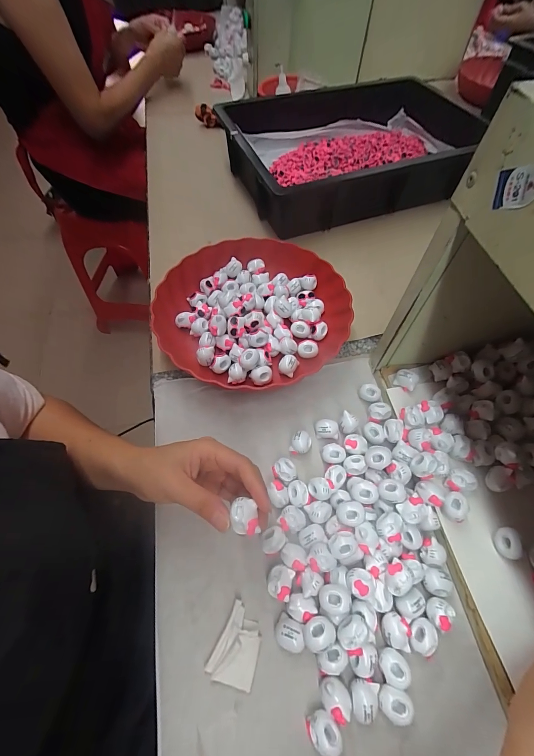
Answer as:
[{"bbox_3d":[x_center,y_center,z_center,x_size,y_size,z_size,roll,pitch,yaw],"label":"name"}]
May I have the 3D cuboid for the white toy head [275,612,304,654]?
[{"bbox_3d":[0.019,0.213,0.263,0.025,0.017,0.021,25,63,13],"label":"white toy head"}]

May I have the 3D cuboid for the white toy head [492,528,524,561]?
[{"bbox_3d":[0.217,0.150,0.286,0.016,0.016,0.024,3,60,1],"label":"white toy head"}]

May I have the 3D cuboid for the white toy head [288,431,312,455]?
[{"bbox_3d":[0.037,0.072,0.347,0.020,0.018,0.024,19,61,10],"label":"white toy head"}]

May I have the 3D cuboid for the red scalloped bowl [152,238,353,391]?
[{"bbox_3d":[-0.020,-0.089,0.419,0.236,0.050,0.214,-28,64,-16],"label":"red scalloped bowl"}]

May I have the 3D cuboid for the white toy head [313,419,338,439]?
[{"bbox_3d":[0.067,0.057,0.356,0.027,0.018,0.019,5,60,3],"label":"white toy head"}]

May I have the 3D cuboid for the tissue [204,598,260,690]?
[{"bbox_3d":[-0.023,0.222,0.263,0.037,0.009,0.053,19,61,10],"label":"tissue"}]

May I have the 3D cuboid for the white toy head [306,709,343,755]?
[{"bbox_3d":[0.042,0.264,0.236,0.021,0.020,0.025,-30,64,-17],"label":"white toy head"}]

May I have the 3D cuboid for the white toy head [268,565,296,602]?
[{"bbox_3d":[0.012,0.181,0.280,0.021,0.016,0.024,17,61,9],"label":"white toy head"}]

